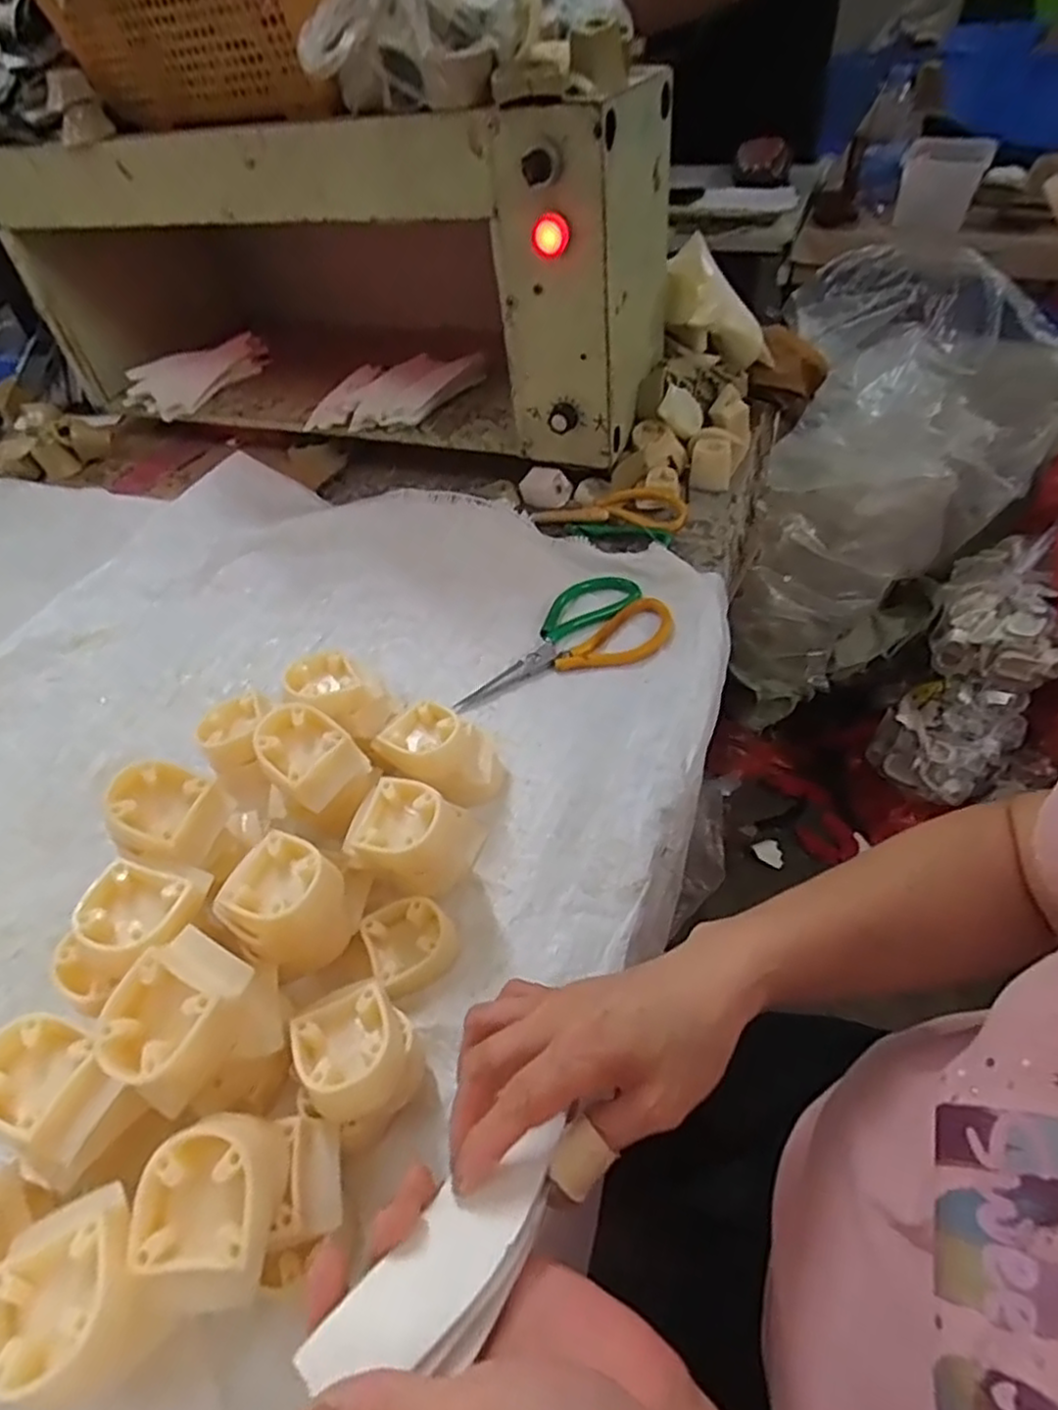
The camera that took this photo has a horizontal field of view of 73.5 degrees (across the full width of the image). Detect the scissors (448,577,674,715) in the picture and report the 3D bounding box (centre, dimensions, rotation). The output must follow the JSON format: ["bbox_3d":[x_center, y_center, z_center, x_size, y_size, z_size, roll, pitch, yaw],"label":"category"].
[{"bbox_3d":[0.022,-0.055,0.581,0.190,0.017,0.091,-20,48,-12],"label":"scissors"}]

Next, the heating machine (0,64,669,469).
[{"bbox_3d":[-0.222,-0.457,0.764,0.706,0.309,0.228,15,51,20],"label":"heating machine"}]

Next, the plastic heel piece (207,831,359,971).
[{"bbox_3d":[-0.125,0.103,0.367,0.057,0.050,0.051,16,51,20],"label":"plastic heel piece"}]

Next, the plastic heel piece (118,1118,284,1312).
[{"bbox_3d":[-0.127,0.200,0.285,0.050,0.037,0.066,-5,47,2],"label":"plastic heel piece"}]

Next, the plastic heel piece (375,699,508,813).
[{"bbox_3d":[-0.060,0.033,0.478,0.079,0.057,0.055,12,50,17],"label":"plastic heel piece"}]

